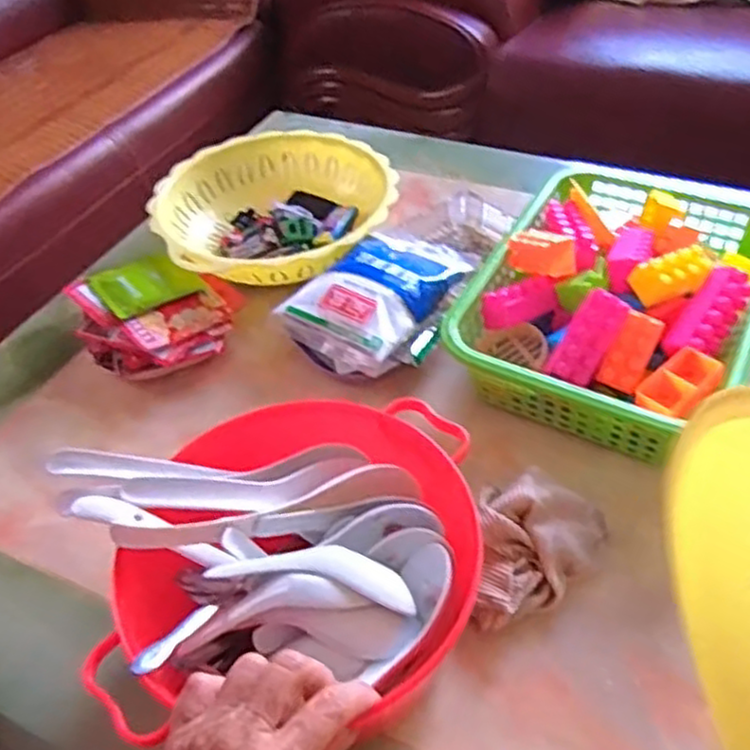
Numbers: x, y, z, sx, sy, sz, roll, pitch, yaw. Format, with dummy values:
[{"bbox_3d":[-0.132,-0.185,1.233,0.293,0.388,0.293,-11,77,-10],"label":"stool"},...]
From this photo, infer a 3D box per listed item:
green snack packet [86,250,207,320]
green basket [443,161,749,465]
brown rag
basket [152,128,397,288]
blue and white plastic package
[{"bbox_3d":[-0.213,-0.085,0.680,0.085,0.017,0.068,-30,51,-22],"label":"green snack packet"},{"bbox_3d":[0.212,-0.075,0.620,0.214,0.080,0.283,20,51,23],"label":"green basket"},{"bbox_3d":[0.109,0.120,0.490,0.087,0.043,0.104,8,48,13],"label":"brown rag"},{"bbox_3d":[-0.104,-0.180,0.777,0.241,0.064,0.245,-3,46,3],"label":"basket"},{"bbox_3d":[0.011,-0.080,0.663,0.115,0.038,0.180,29,55,29],"label":"blue and white plastic package"}]

